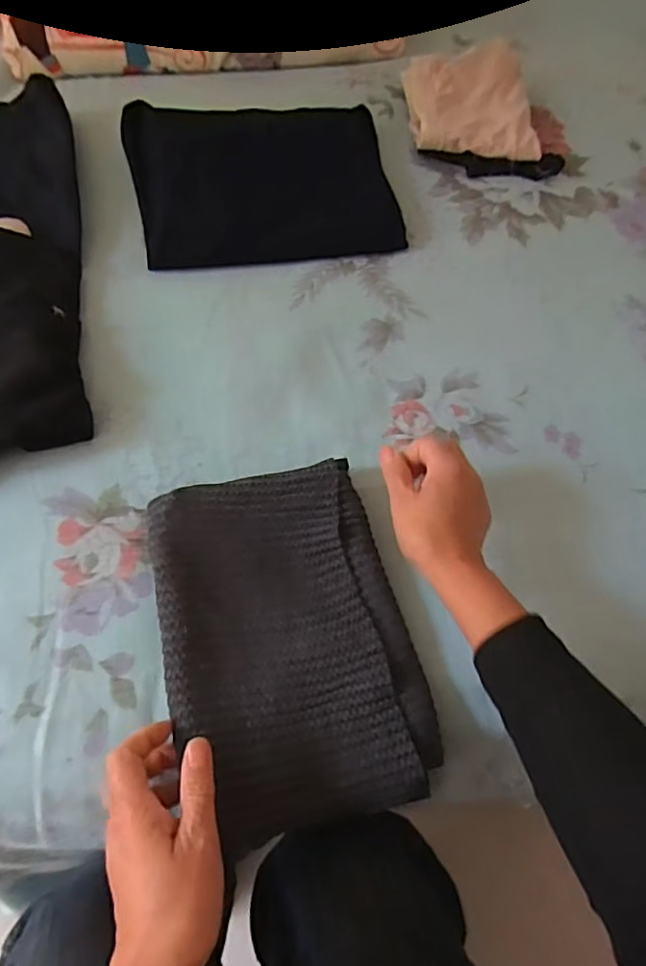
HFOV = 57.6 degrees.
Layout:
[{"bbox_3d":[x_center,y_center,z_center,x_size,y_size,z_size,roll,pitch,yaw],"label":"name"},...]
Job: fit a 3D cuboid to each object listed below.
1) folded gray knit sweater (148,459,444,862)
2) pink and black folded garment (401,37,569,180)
[{"bbox_3d":[-0.027,0.112,0.452,0.179,0.033,0.261,-12,62,-11],"label":"folded gray knit sweater"},{"bbox_3d":[0.231,-0.520,0.809,0.222,0.052,0.228,0,60,-2],"label":"pink and black folded garment"}]

